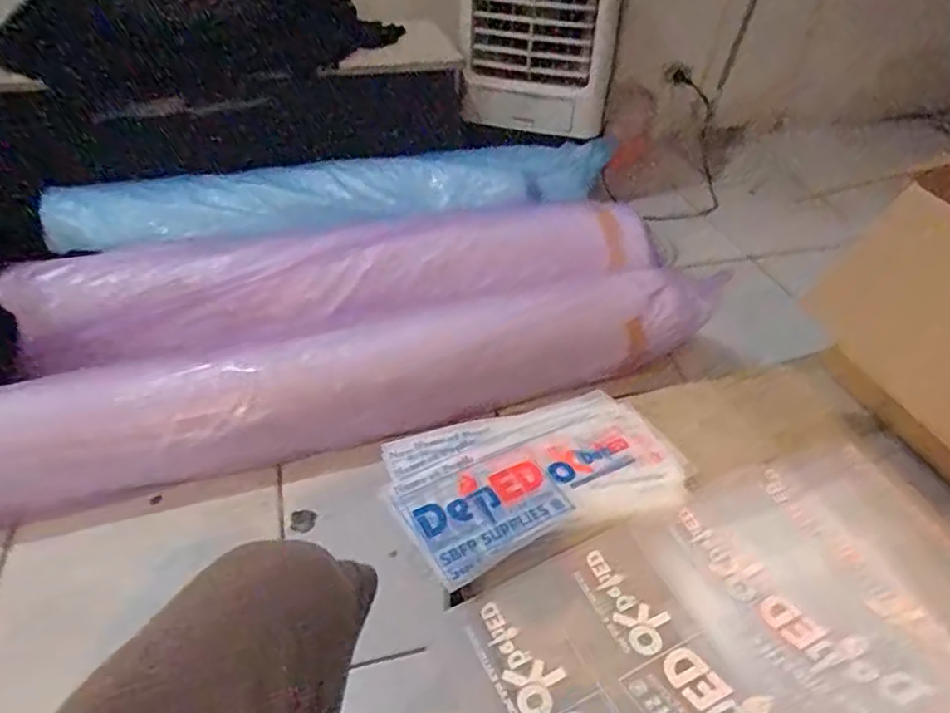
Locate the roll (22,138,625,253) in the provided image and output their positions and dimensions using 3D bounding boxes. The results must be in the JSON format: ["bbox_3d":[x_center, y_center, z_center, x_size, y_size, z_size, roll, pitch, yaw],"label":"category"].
[{"bbox_3d":[-0.254,-0.376,1.495,1.257,0.168,0.216,-15,43,-18],"label":"roll"}]

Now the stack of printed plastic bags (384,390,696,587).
[{"bbox_3d":[0.057,0.108,0.633,0.270,0.022,0.156,-17,43,-19],"label":"stack of printed plastic bags"}]

